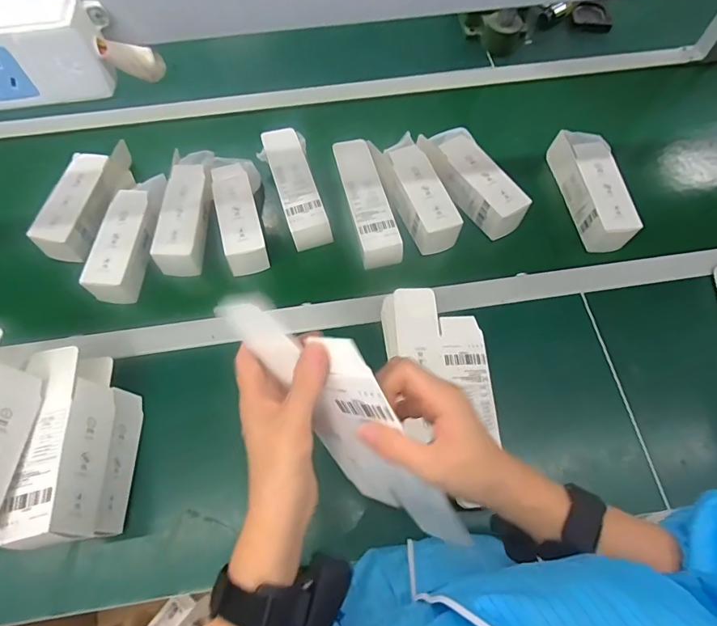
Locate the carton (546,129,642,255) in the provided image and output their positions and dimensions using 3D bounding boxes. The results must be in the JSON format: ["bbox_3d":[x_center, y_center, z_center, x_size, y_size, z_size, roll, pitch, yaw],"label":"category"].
[{"bbox_3d":[0.365,-0.190,0.709,0.065,0.060,0.209,-7,67,-4],"label":"carton"}]

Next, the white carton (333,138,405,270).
[{"bbox_3d":[0.012,-0.170,0.686,0.057,0.038,0.205,-13,67,-6],"label":"white carton"}]

